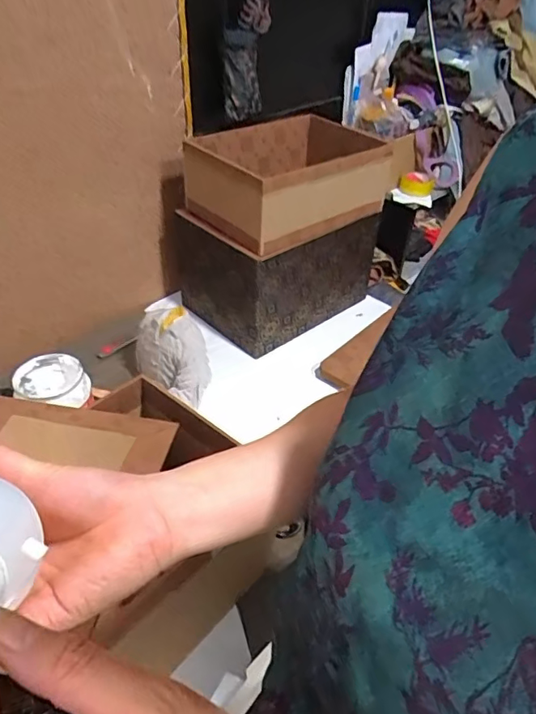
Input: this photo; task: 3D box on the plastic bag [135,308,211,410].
[{"bbox_3d":[-0.179,-0.004,0.972,0.170,0.142,0.104,28,46,28],"label":"plastic bag"}]

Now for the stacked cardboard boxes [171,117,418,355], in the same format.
[{"bbox_3d":[0.033,-0.305,1.200,0.412,0.373,0.314,-28,48,-32],"label":"stacked cardboard boxes"}]

